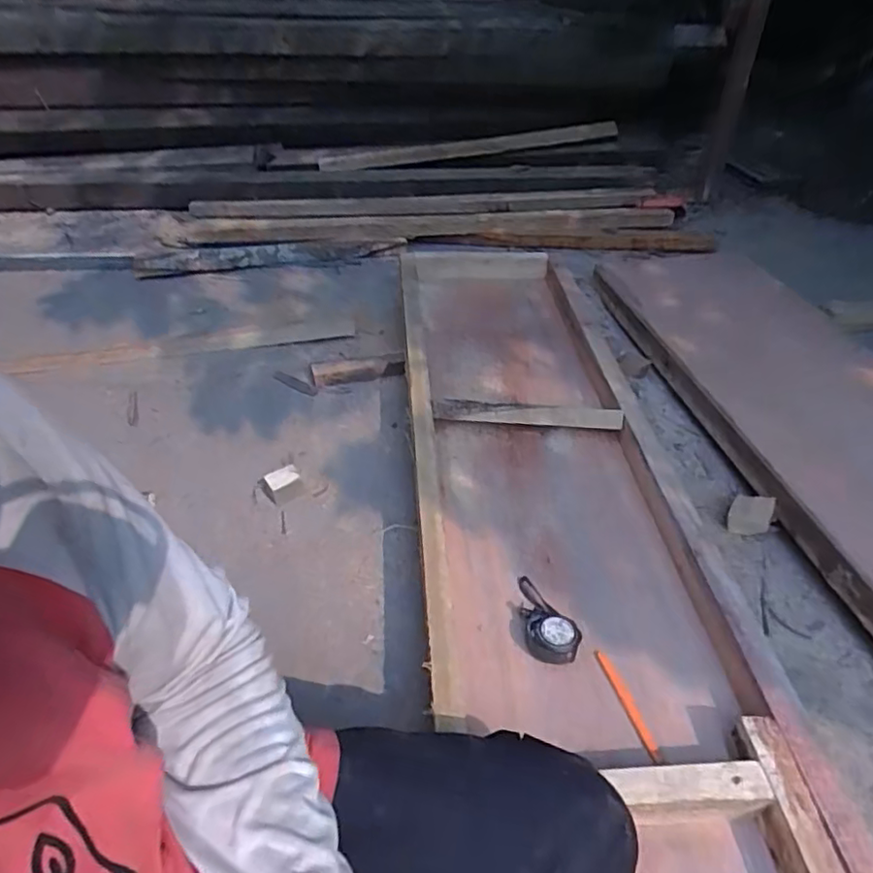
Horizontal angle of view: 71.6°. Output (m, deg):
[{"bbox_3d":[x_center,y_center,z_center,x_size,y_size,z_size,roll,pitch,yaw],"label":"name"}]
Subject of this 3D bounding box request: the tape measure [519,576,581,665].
[{"bbox_3d":[0.144,0.232,0.784,0.071,0.041,0.126,-6,41,3],"label":"tape measure"}]

